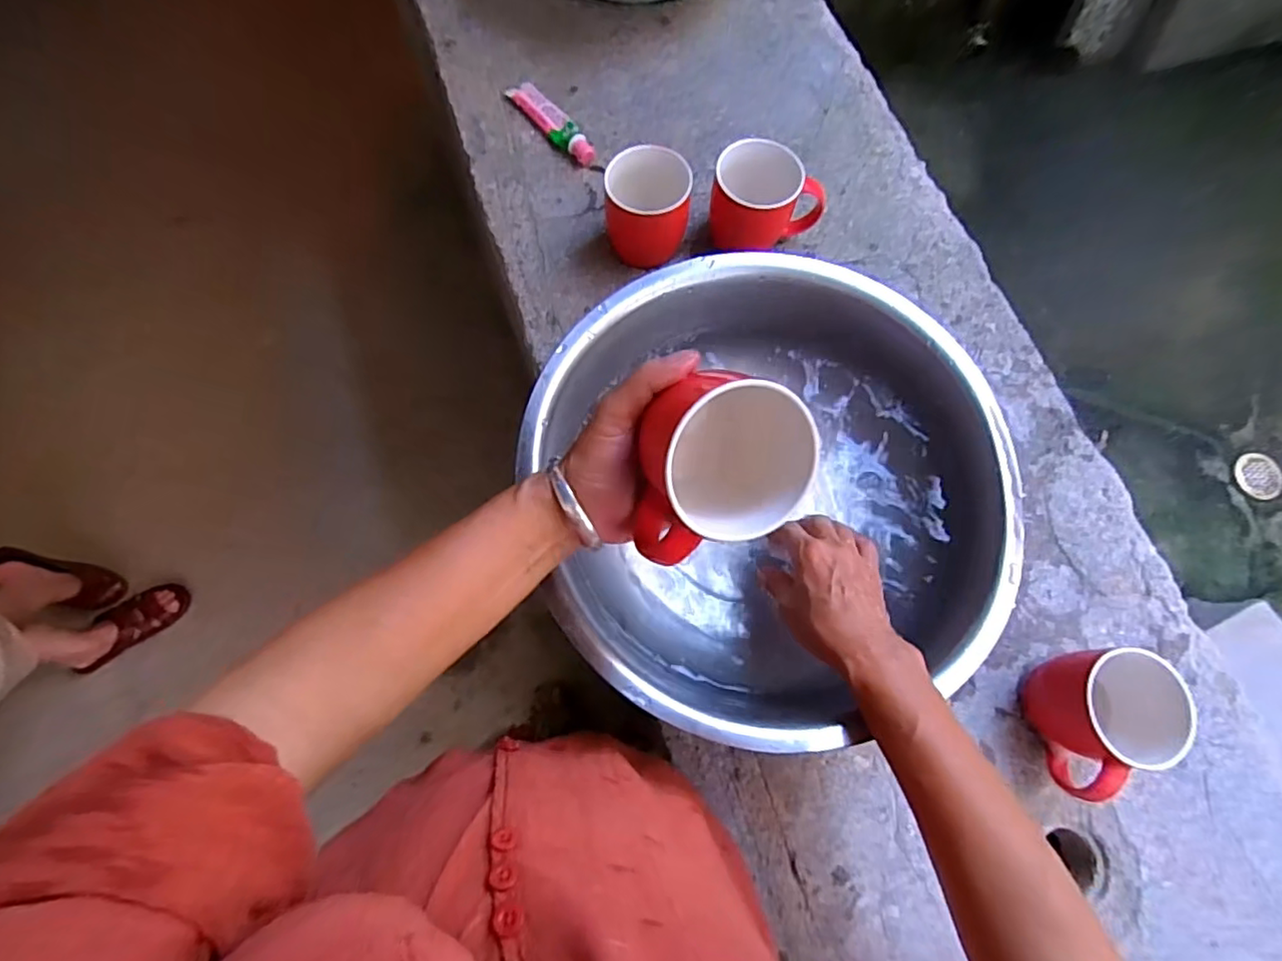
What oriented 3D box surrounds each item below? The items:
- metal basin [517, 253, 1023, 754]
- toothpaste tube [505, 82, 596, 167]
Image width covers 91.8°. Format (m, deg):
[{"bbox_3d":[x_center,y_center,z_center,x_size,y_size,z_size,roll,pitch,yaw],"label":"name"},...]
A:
[{"bbox_3d":[0.092,0.009,0.482,0.349,0.097,0.345,0,75,0],"label":"metal basin"},{"bbox_3d":[-0.097,-0.390,0.669,0.030,0.019,0.131,-38,78,-10],"label":"toothpaste tube"}]

